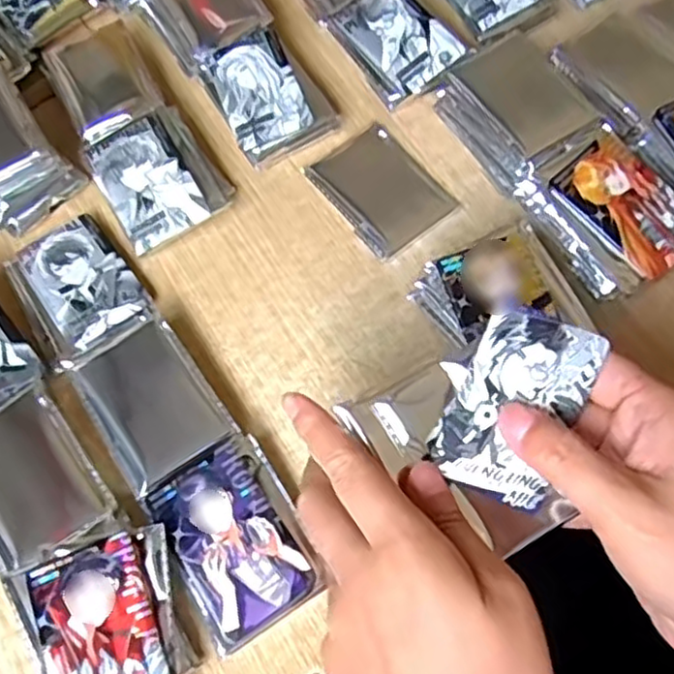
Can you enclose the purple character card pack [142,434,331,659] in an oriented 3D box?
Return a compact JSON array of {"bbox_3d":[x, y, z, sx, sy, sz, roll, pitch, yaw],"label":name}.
[{"bbox_3d":[-0.050,0.103,0.357,0.063,0.022,0.088,-28,65,-11],"label":"purple character card pack"}]

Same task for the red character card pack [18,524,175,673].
[{"bbox_3d":[-0.108,0.140,0.328,0.064,0.010,0.088,-15,71,-5],"label":"red character card pack"}]

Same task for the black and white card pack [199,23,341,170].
[{"bbox_3d":[-0.049,-0.163,0.479,0.064,0.034,0.083,-28,65,-11],"label":"black and white card pack"}]

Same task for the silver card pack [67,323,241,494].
[{"bbox_3d":[-0.104,0.035,0.393,0.062,0.018,0.097,-32,66,-13],"label":"silver card pack"}]

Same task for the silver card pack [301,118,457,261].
[{"bbox_3d":[0.027,-0.099,0.460,0.066,0.010,0.091,-34,67,-14],"label":"silver card pack"}]

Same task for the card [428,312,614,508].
[{"bbox_3d":[0.077,0.029,0.309,0.057,0.006,0.081,23,92,2],"label":"card"}]

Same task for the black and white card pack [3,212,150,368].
[{"bbox_3d":[-0.159,-0.029,0.432,0.066,0.011,0.091,-33,67,-13],"label":"black and white card pack"}]

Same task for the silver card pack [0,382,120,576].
[{"bbox_3d":[-0.164,0.078,0.373,0.066,0.021,0.083,-34,67,-13],"label":"silver card pack"}]

